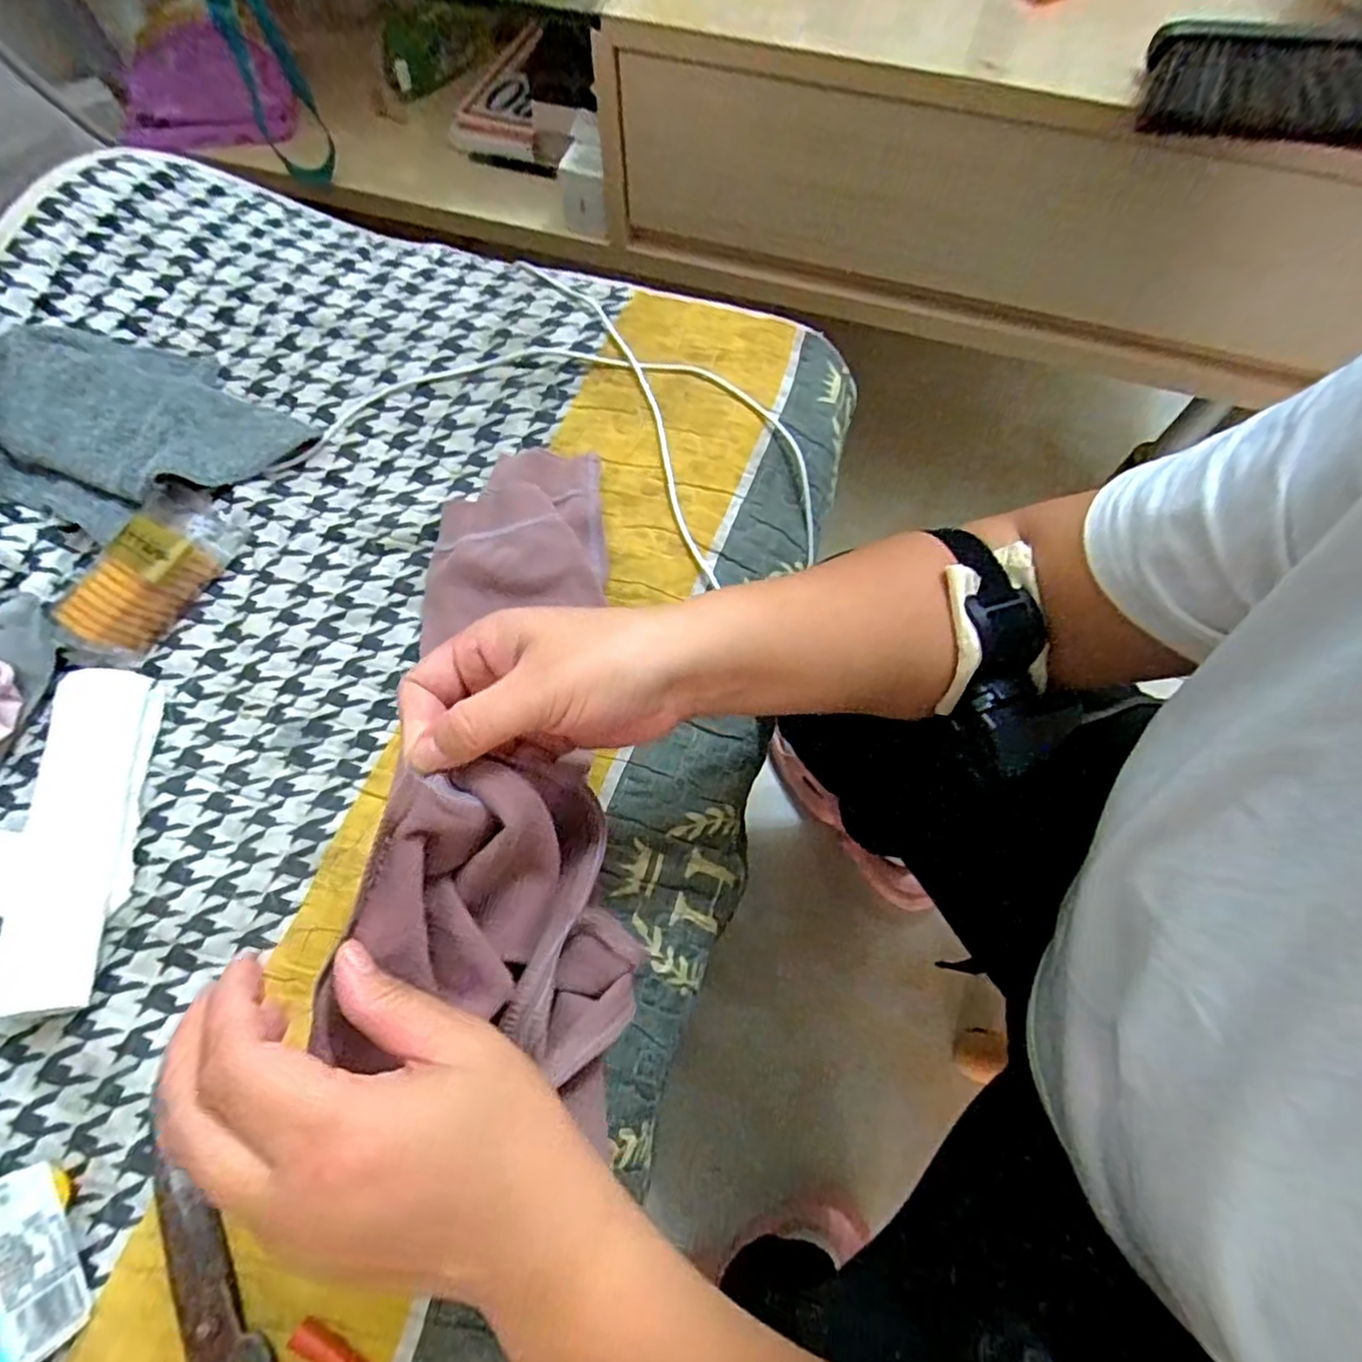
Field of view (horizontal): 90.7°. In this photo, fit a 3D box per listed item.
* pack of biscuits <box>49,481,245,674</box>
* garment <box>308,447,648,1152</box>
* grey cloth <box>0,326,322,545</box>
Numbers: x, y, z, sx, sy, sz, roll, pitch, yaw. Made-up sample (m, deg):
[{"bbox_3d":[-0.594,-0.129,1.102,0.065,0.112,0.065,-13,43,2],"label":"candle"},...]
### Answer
[{"bbox_3d":[-0.353,-0.069,0.445,0.055,0.042,0.129,27,69,11],"label":"pack of biscuits"},{"bbox_3d":[-0.095,-0.006,0.343,0.116,0.122,0.349,-4,56,1],"label":"garment"},{"bbox_3d":[-0.403,-0.187,0.473,0.212,0.035,0.165,36,71,14],"label":"grey cloth"}]

